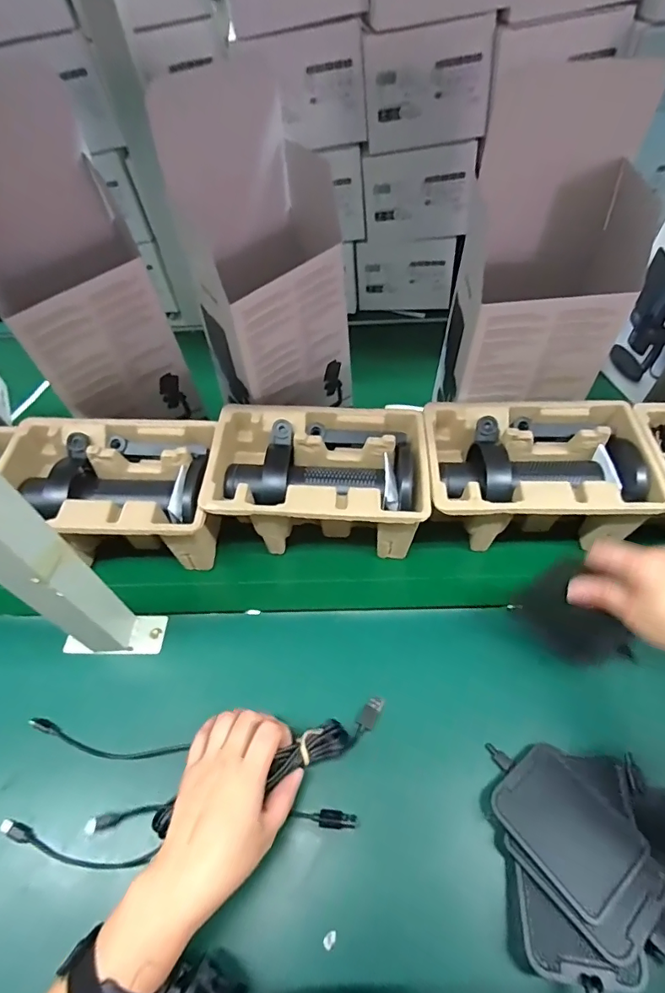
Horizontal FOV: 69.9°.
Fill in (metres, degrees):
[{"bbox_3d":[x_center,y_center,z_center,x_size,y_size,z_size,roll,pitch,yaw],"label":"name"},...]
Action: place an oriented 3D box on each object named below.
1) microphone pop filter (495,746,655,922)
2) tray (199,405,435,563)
[{"bbox_3d":[0.185,0.257,0.375,0.079,0.004,0.098,-28,53,-26],"label":"microphone pop filter"},{"bbox_3d":[-0.012,-0.023,0.530,0.230,0.093,0.149,2,62,2],"label":"tray"}]

